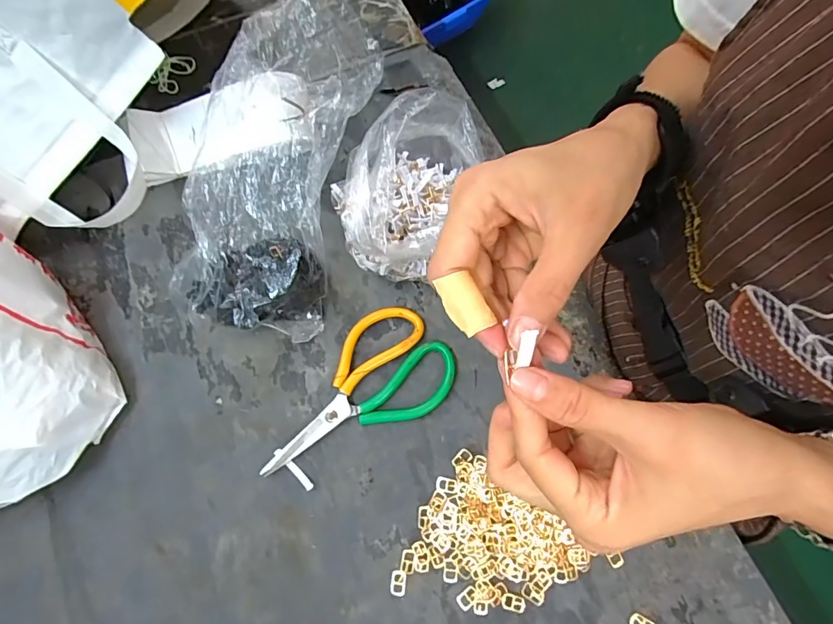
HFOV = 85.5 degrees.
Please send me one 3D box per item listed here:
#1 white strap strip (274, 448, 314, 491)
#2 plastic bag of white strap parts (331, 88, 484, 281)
[{"bbox_3d":[-0.111,0.141,0.406,0.048,0.006,0.008,41,76,14],"label":"white strap strip"},{"bbox_3d":[-0.008,-0.108,0.424,0.141,0.117,0.131,-13,71,-4],"label":"plastic bag of white strap parts"}]

